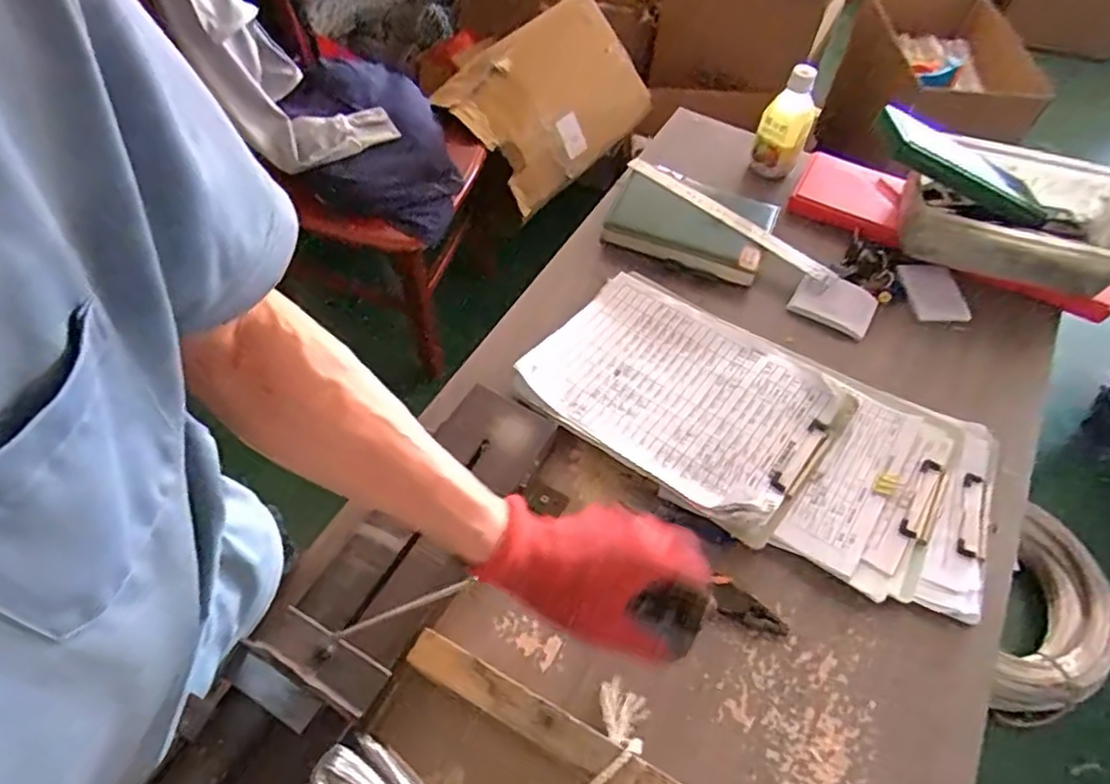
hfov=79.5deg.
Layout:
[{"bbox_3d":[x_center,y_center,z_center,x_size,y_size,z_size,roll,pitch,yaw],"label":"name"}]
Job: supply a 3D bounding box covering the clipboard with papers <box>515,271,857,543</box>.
[{"bbox_3d":[0.138,-0.002,0.726,0.311,0.027,0.224,32,60,19],"label":"clipboard with papers"}]

